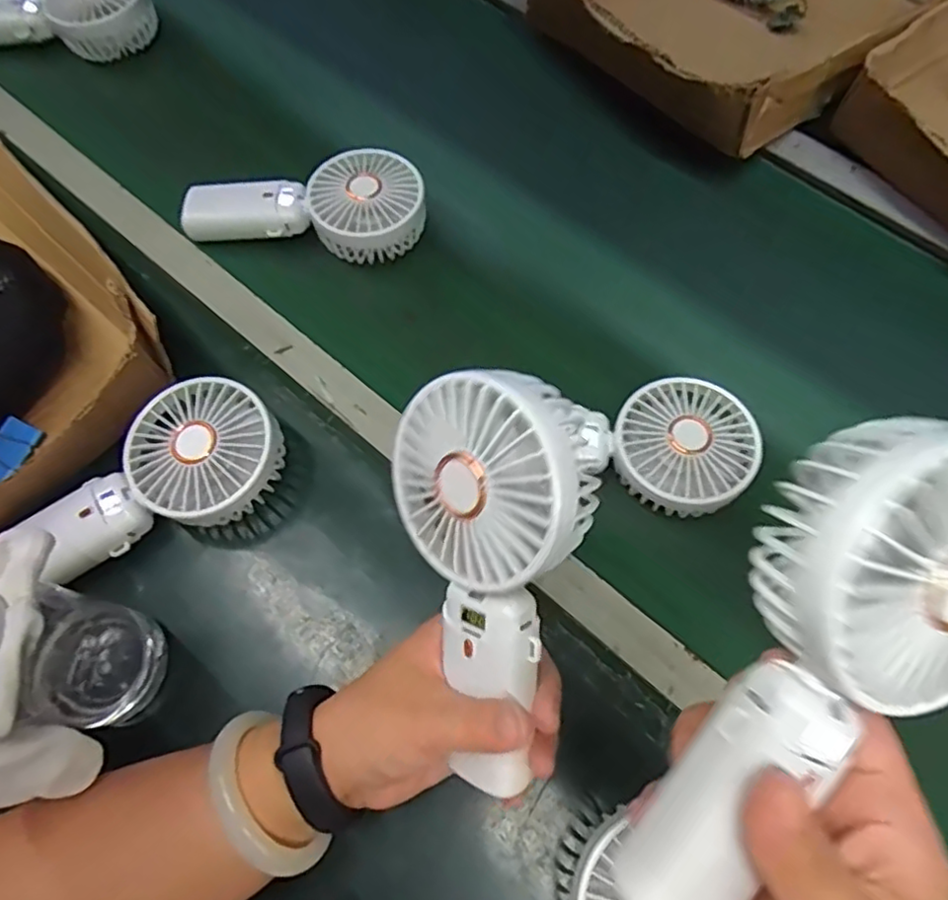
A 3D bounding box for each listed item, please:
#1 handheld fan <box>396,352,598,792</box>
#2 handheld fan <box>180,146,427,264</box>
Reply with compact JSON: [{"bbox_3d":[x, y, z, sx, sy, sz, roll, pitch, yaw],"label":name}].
[{"bbox_3d":[0.008,0.053,0.281,0.090,0.178,0.052,22,24,37],"label":"handheld fan"},{"bbox_3d":[-0.130,-0.189,0.498,0.181,0.056,0.076,5,63,1],"label":"handheld fan"}]

